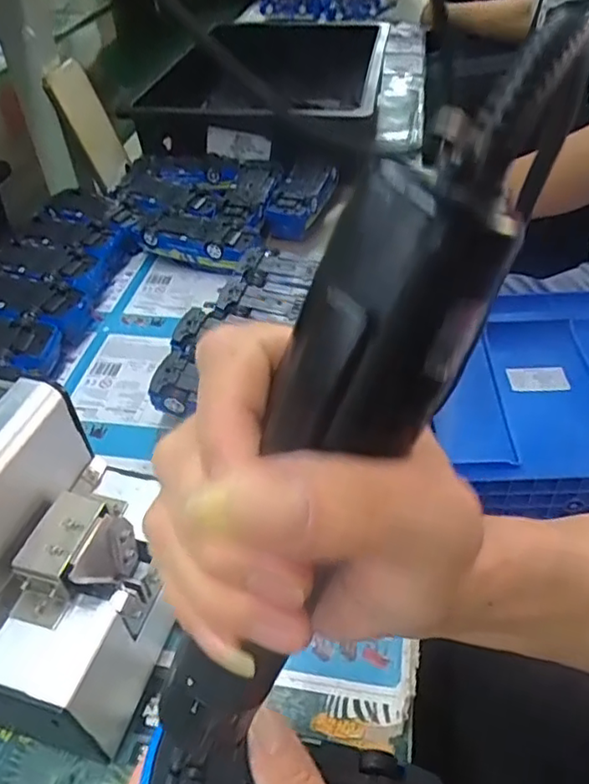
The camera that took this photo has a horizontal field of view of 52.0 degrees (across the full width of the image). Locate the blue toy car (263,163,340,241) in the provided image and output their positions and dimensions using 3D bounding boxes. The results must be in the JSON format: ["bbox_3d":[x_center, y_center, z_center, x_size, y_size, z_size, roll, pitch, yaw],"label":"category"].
[{"bbox_3d":[0.009,-0.228,0.703,0.052,0.028,0.116,19,62,23],"label":"blue toy car"}]

